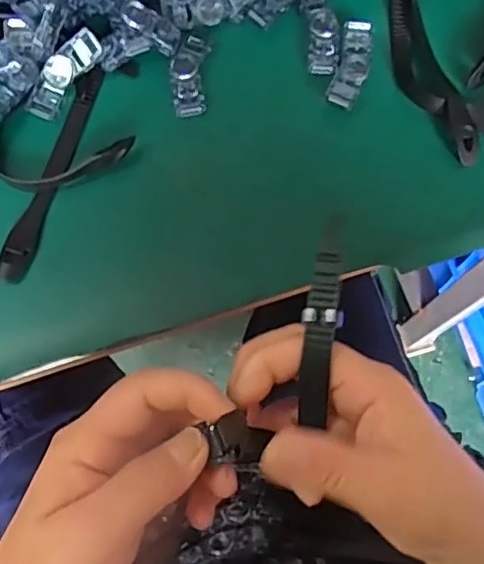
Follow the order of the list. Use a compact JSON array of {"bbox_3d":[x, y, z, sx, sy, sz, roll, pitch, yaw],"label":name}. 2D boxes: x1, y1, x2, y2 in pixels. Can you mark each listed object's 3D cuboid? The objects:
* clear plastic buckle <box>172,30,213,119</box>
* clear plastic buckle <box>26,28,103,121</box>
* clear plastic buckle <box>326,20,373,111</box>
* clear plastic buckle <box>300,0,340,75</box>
[{"bbox_3d":[-0.033,-0.131,0.372,0.022,0.010,0.055,4,73,2],"label":"clear plastic buckle"},{"bbox_3d":[-0.109,-0.127,0.364,0.022,0.008,0.059,33,88,10],"label":"clear plastic buckle"},{"bbox_3d":[0.069,-0.135,0.366,0.021,0.007,0.061,14,73,5],"label":"clear plastic buckle"},{"bbox_3d":[0.051,-0.158,0.378,0.021,0.008,0.056,-3,73,-1],"label":"clear plastic buckle"}]

